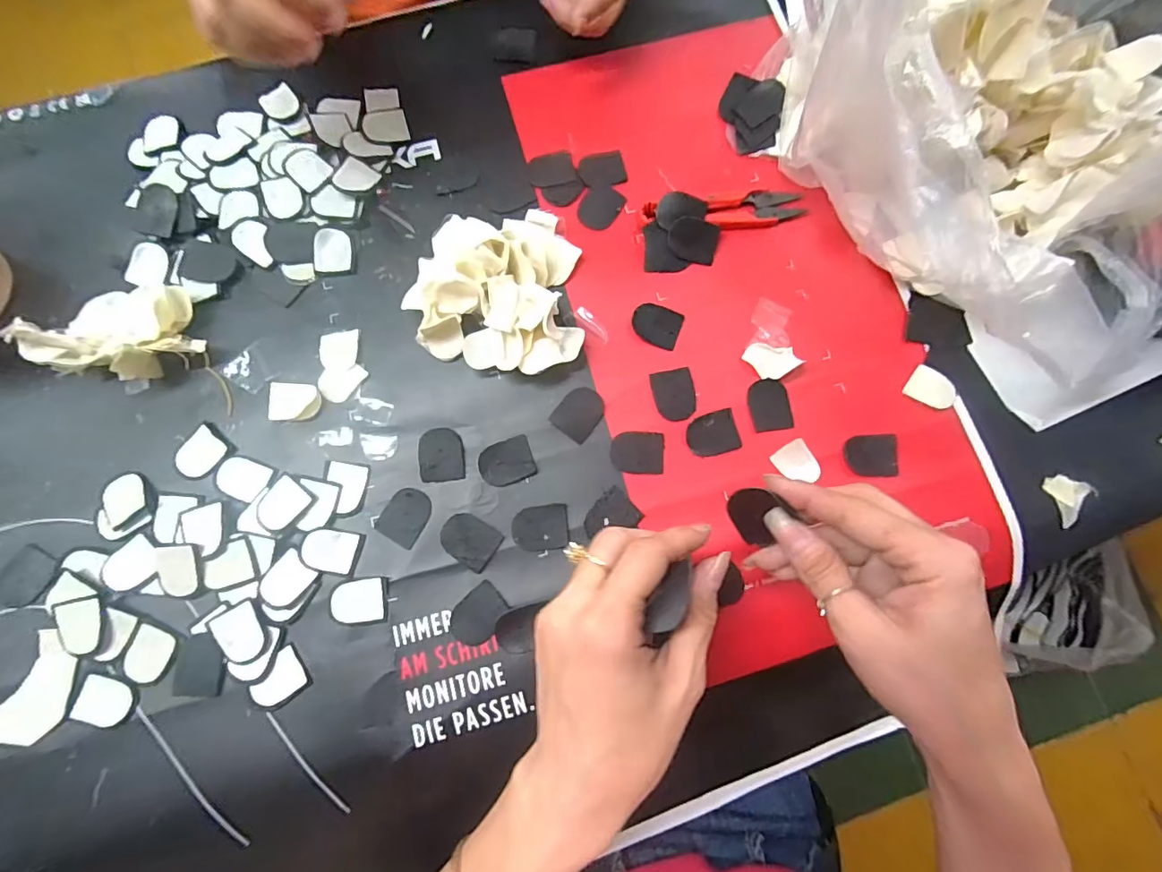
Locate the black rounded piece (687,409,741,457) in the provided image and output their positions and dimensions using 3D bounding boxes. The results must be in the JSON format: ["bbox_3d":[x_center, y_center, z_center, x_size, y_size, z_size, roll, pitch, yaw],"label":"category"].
[{"bbox_3d":[0.086,-0.001,0.326,0.034,0.004,0.027,-16,80,-4],"label":"black rounded piece"}]

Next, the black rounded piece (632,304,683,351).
[{"bbox_3d":[0.051,-0.076,0.342,0.032,0.005,0.027,21,80,2],"label":"black rounded piece"}]

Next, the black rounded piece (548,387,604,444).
[{"bbox_3d":[0.000,-0.015,0.327,0.026,0.006,0.034,38,81,5],"label":"black rounded piece"}]

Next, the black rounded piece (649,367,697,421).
[{"bbox_3d":[0.062,-0.027,0.332,0.027,0.004,0.034,-11,80,-3],"label":"black rounded piece"}]

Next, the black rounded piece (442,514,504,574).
[{"bbox_3d":[-0.069,0.064,0.311,0.035,0.004,0.027,33,80,5],"label":"black rounded piece"}]

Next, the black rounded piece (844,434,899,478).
[{"bbox_3d":[0.187,0.013,0.324,0.031,0.005,0.026,-1,79,-2],"label":"black rounded piece"}]

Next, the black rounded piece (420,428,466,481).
[{"bbox_3d":[-0.089,0.012,0.321,0.028,0.004,0.034,-6,80,-3],"label":"black rounded piece"}]

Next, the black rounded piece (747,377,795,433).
[{"bbox_3d":[0.125,-0.021,0.332,0.028,0.004,0.034,-5,80,-2],"label":"black rounded piece"}]

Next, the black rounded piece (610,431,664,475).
[{"bbox_3d":[0.037,0.010,0.325,0.034,0.004,0.027,3,79,-1],"label":"black rounded piece"}]

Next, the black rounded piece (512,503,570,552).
[{"bbox_3d":[-0.025,0.057,0.314,0.035,0.004,0.027,-3,80,-2],"label":"black rounded piece"}]

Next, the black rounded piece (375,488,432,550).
[{"bbox_3d":[-0.109,0.049,0.314,0.027,0.004,0.033,29,80,4],"label":"black rounded piece"}]

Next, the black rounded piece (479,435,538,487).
[{"bbox_3d":[-0.047,0.017,0.321,0.034,0.004,0.028,-19,80,-5],"label":"black rounded piece"}]

